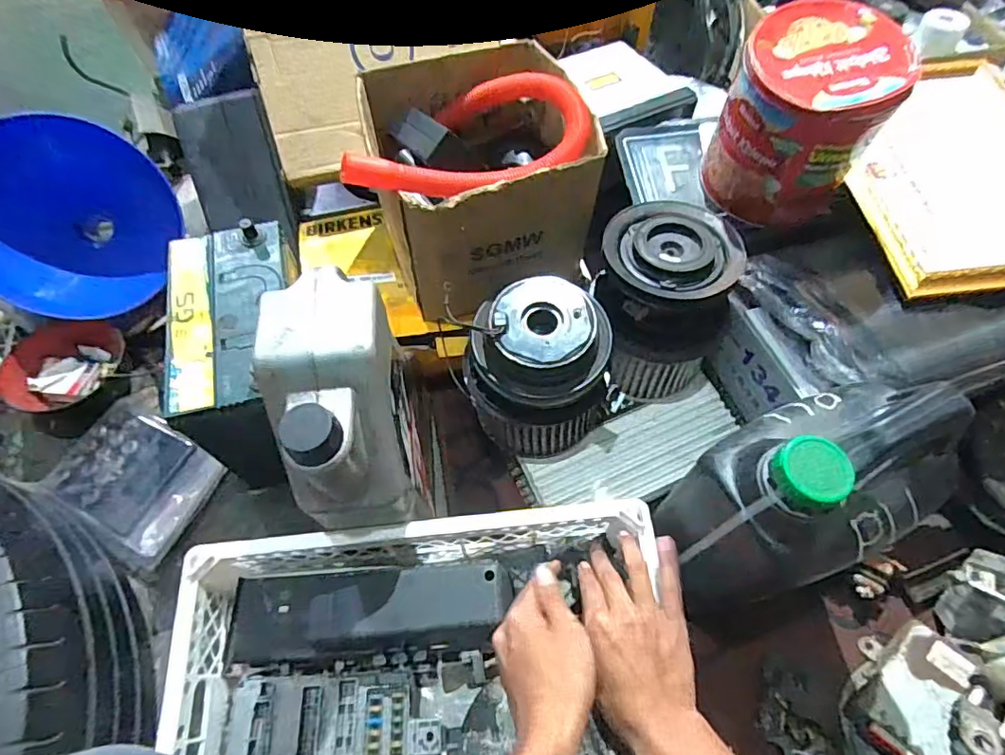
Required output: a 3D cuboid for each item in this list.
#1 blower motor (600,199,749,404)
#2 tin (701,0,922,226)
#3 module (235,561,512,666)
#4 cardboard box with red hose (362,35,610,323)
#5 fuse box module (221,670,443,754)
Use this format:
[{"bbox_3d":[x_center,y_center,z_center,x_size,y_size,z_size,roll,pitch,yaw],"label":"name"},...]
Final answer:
[{"bbox_3d":[0.179,-0.079,0.639,0.155,0.186,0.143,27,64,14],"label":"blower motor"},{"bbox_3d":[0.303,-0.262,0.567,0.145,0.156,0.136,27,64,14],"label":"tin"},{"bbox_3d":[-0.130,0.234,0.542,0.269,0.045,0.086,-2,61,-1],"label":"module"},{"bbox_3d":[-0.032,-0.226,0.628,0.238,0.172,0.232,-15,62,-8],"label":"cardboard box with red hose"},{"bbox_3d":[-0.153,0.330,0.503,0.182,0.036,0.107,-1,61,0],"label":"fuse box module"}]

